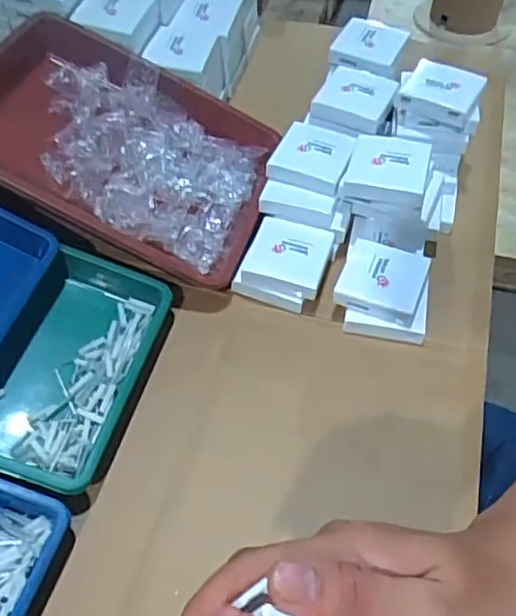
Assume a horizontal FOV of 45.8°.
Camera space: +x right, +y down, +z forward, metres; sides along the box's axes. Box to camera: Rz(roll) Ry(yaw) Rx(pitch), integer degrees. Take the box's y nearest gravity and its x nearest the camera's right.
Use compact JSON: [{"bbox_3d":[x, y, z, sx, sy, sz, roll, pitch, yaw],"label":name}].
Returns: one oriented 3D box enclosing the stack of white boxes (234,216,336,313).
[{"bbox_3d":[0.031,-0.052,0.698,0.090,0.047,0.090,17,55,11],"label":"stack of white boxes"}]

